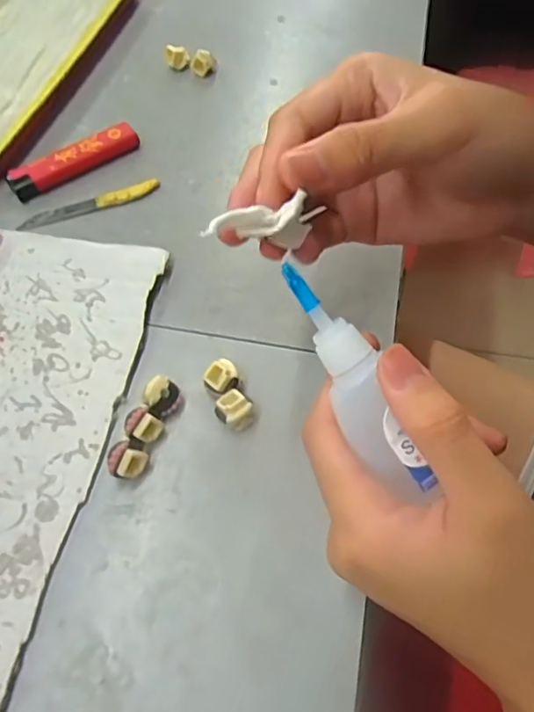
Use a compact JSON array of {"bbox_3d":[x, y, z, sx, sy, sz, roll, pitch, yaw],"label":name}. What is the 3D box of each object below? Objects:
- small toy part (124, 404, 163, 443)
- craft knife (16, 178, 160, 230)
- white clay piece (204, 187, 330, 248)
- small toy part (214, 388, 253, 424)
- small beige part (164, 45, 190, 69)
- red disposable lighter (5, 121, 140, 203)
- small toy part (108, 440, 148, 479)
[{"bbox_3d":[-0.053,0.031,0.245,0.013,0.013,0.014,30,64,14],"label":"small toy part"},{"bbox_3d":[-0.100,-0.085,0.320,0.080,0.006,0.010,-20,63,-12],"label":"craft knife"},{"bbox_3d":[-0.001,-0.043,0.180,0.037,0.019,0.007,-5,61,-17],"label":"white clay piece"},{"bbox_3d":[-0.015,0.024,0.250,0.014,0.012,0.015,41,67,19],"label":"small toy part"},{"bbox_3d":[-0.061,-0.202,0.384,0.015,0.014,0.010,6,61,2],"label":"small beige part"},{"bbox_3d":[-0.112,-0.114,0.331,0.077,0.011,0.017,-32,66,-18],"label":"red disposable lighter"},{"bbox_3d":[-0.058,0.045,0.237,0.014,0.015,0.014,17,62,8],"label":"small toy part"}]

